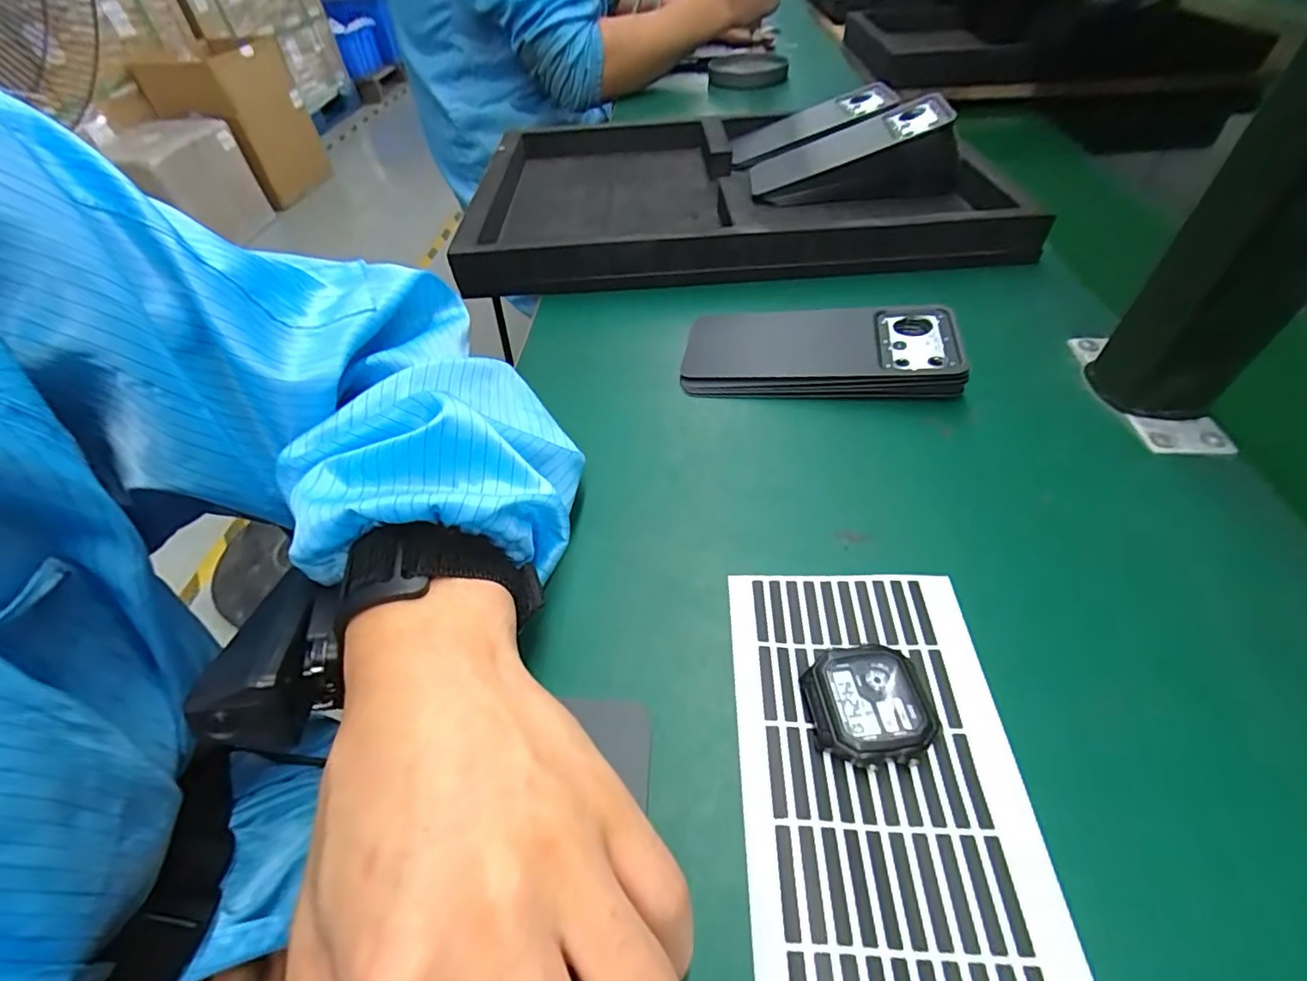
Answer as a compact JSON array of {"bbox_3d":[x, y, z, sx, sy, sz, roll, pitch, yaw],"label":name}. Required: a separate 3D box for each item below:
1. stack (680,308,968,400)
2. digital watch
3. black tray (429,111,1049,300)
[{"bbox_3d":[0.099,-0.087,0.342,0.156,0.022,0.080,6,51,9],"label":"stack"},{"bbox_3d":[0.077,0.077,0.201,0.041,0.013,0.040,-2,50,3],"label":"digital watch"},{"bbox_3d":[0.049,-0.283,0.519,0.446,0.046,0.338,-3,50,2],"label":"black tray"}]

